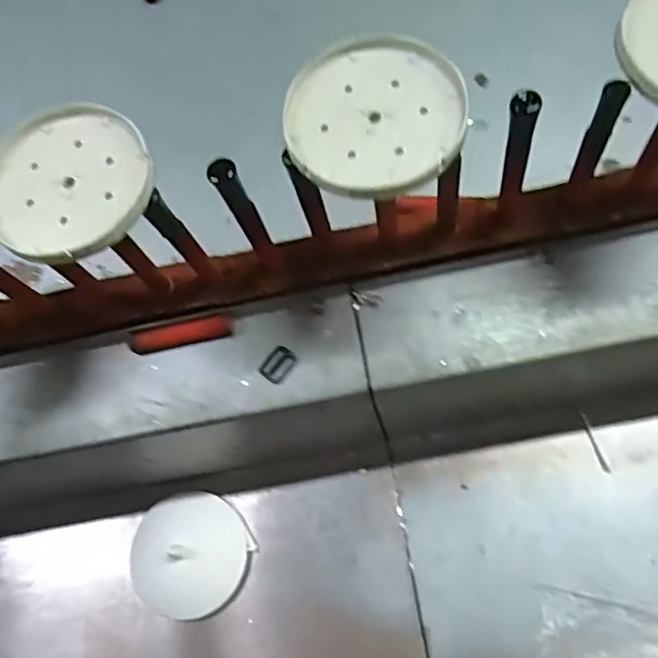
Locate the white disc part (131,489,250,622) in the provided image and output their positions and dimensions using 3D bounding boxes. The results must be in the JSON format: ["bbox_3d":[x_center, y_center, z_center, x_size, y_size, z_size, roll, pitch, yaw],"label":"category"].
[{"bbox_3d":[-0.145,0.233,0.656,0.114,0.033,0.121,-1,71,2],"label":"white disc part"}]

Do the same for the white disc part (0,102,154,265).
[{"bbox_3d":[-0.171,-0.097,0.402,0.119,0.016,0.106,43,78,14],"label":"white disc part"}]

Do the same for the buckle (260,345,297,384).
[{"bbox_3d":[-0.044,0.031,0.536,0.023,0.006,0.031,40,77,14],"label":"buckle"}]

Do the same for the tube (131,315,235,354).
[{"bbox_3d":[-0.128,0.005,0.546,0.087,0.025,0.016,-13,71,-3],"label":"tube"}]

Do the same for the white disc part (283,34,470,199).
[{"bbox_3d":[0.027,-0.134,0.382,0.107,0.013,0.113,-1,71,2],"label":"white disc part"}]

